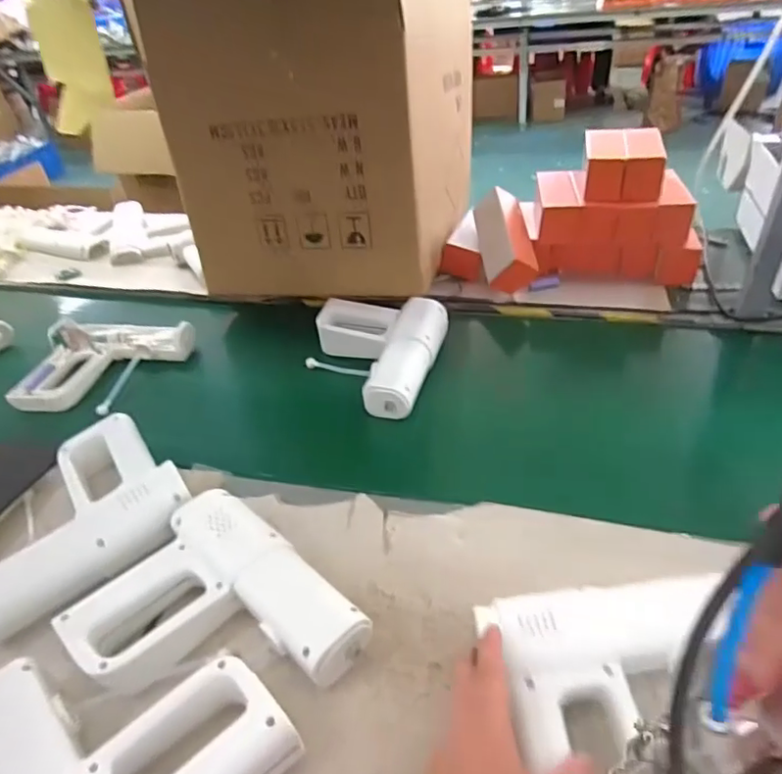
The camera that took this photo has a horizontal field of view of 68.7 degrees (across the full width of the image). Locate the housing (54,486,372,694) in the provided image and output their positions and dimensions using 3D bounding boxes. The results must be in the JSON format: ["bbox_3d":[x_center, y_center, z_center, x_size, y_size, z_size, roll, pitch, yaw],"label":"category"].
[{"bbox_3d":[-0.147,0.201,0.483,0.205,0.068,0.174,25,48,33],"label":"housing"}]

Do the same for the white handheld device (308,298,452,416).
[{"bbox_3d":[-0.030,-0.047,0.803,0.185,0.053,0.214,7,40,16],"label":"white handheld device"}]

